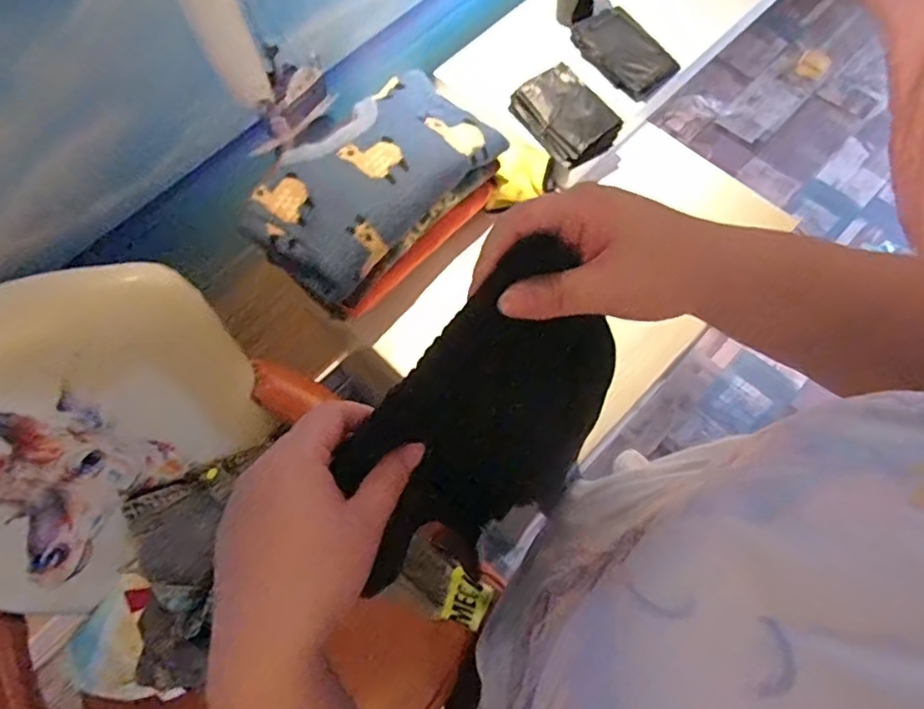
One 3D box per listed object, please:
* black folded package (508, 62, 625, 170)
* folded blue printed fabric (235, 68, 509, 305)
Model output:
[{"bbox_3d":[0.166,-0.386,0.942,0.114,0.041,0.164,-37,70,-12],"label":"black folded package"},{"bbox_3d":[-0.119,-0.245,0.814,0.192,0.075,0.351,36,73,17],"label":"folded blue printed fabric"}]

